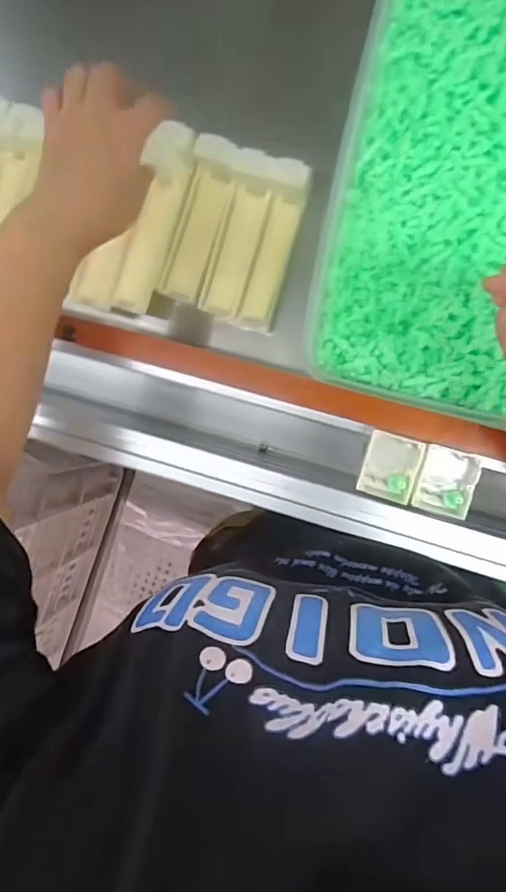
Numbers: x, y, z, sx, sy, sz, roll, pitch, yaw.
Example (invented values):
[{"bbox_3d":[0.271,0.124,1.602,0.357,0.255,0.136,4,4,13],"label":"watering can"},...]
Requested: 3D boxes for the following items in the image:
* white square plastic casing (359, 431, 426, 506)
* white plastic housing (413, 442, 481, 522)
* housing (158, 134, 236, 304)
[{"bbox_3d":[0.094,0.015,0.344,0.036,0.012,0.044,16,96,7],"label":"white square plastic casing"},{"bbox_3d":[0.130,0.024,0.343,0.036,0.021,0.044,15,96,7],"label":"white plastic housing"},{"bbox_3d":[-0.051,-0.208,0.464,0.041,0.026,0.141,20,97,7],"label":"housing"}]

